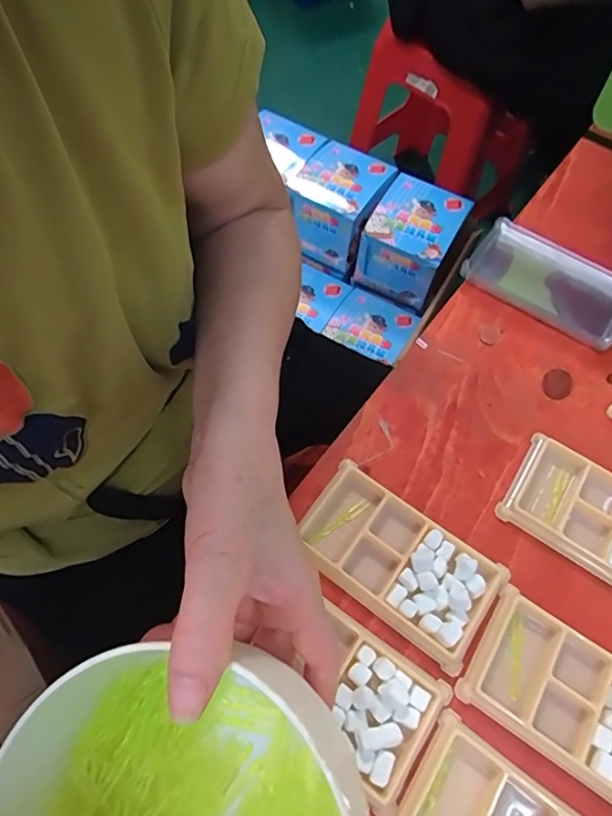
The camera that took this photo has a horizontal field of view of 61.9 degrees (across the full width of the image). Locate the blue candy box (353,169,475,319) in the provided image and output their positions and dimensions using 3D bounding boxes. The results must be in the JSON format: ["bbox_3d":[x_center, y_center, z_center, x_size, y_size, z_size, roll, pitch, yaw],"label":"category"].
[{"bbox_3d":[0.192,-0.300,0.926,0.142,0.133,0.155,28,66,13],"label":"blue candy box"}]

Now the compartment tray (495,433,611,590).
[{"bbox_3d":[0.213,0.082,0.363,0.132,0.014,0.075,33,67,15],"label":"compartment tray"}]

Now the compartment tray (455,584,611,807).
[{"bbox_3d":[0.169,0.182,0.314,0.131,0.020,0.075,31,66,14],"label":"compartment tray"}]

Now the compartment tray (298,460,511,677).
[{"bbox_3d":[0.061,0.103,0.351,0.135,0.013,0.075,34,67,16],"label":"compartment tray"}]

